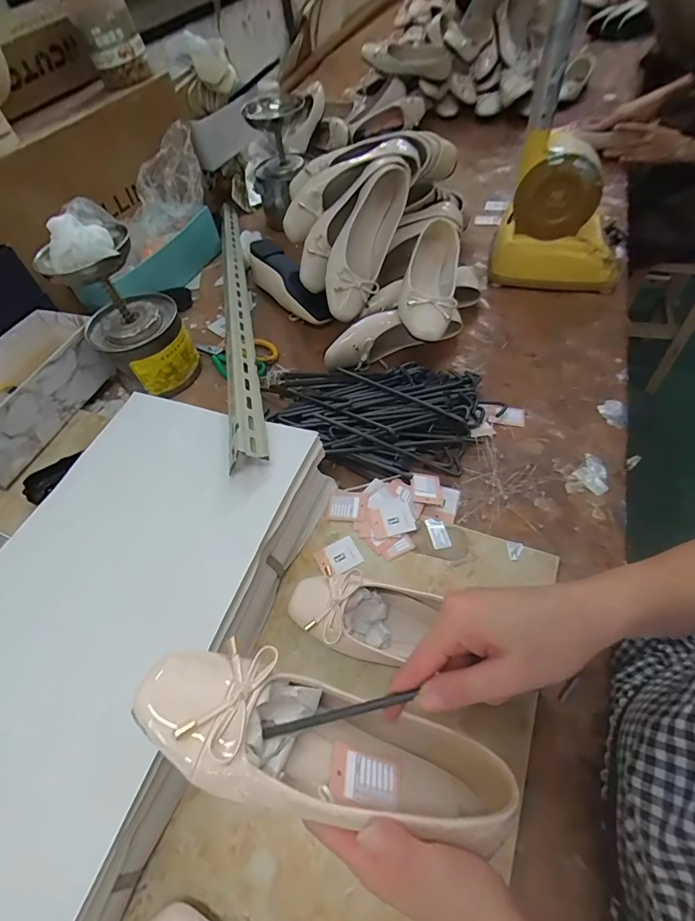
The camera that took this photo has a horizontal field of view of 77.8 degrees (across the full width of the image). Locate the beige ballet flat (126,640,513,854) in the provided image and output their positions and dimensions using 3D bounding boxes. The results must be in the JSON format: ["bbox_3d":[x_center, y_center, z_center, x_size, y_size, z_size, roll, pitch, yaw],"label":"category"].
[{"bbox_3d":[-0.006,0.184,0.272,0.243,0.064,0.076,21,57,-7],"label":"beige ballet flat"}]

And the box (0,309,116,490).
[{"bbox_3d":[-0.493,-0.100,0.646,0.146,0.084,0.270,17,58,16],"label":"box"}]

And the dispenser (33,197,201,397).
[{"bbox_3d":[-0.325,-0.222,0.632,0.132,0.250,0.119,-29,57,-15],"label":"dispenser"}]

